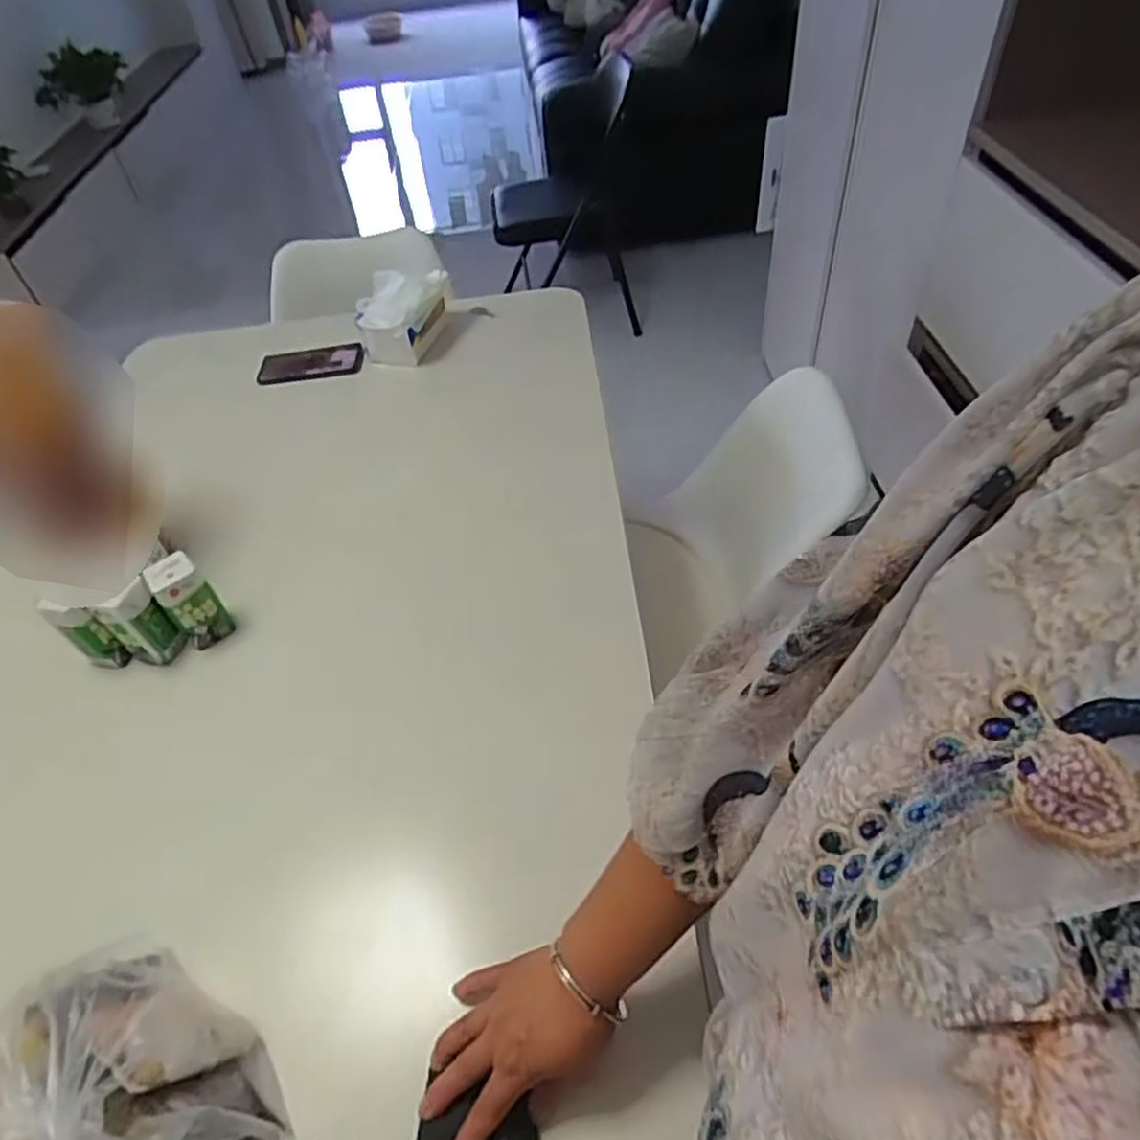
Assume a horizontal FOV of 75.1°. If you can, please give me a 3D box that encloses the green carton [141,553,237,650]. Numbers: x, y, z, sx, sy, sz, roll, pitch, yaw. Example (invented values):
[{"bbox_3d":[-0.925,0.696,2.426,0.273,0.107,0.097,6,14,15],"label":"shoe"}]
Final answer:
[{"bbox_3d":[-0.411,0.033,0.803,0.049,0.101,0.054,-35,55,-22],"label":"green carton"}]

